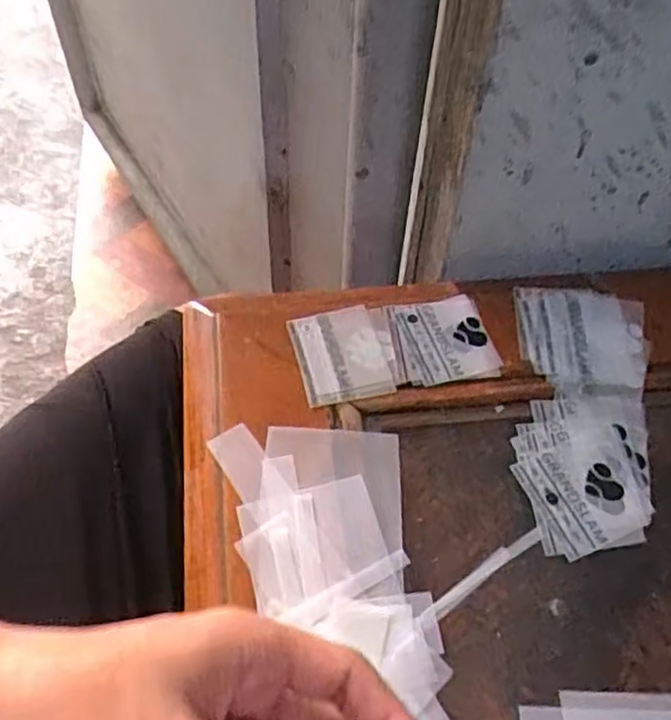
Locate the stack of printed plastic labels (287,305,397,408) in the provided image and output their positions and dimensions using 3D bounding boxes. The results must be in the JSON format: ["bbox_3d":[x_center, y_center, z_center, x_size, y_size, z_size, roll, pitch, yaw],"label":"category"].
[{"bbox_3d":[0.002,-0.003,0.441,0.052,0.005,0.065,-12,55,-10],"label":"stack of printed plastic labels"}]

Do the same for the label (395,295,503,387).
[{"bbox_3d":[0.068,-0.012,0.452,0.055,0.009,0.060,-5,55,-5],"label":"label"}]

